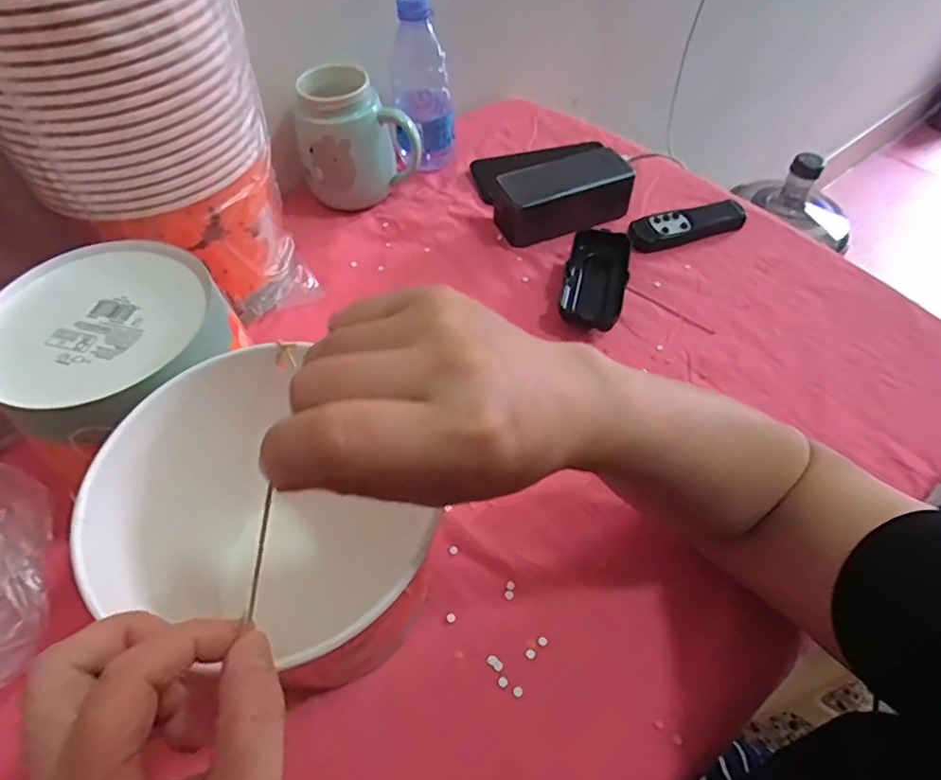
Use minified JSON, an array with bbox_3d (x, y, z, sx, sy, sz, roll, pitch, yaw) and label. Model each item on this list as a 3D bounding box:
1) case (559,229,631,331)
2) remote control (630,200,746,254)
[{"bbox_3d":[0.111,-0.097,0.517,0.052,0.025,0.105,9,54,8],"label":"case"},{"bbox_3d":[0.212,-0.163,0.568,0.119,0.020,0.035,-21,56,-14],"label":"remote control"}]

